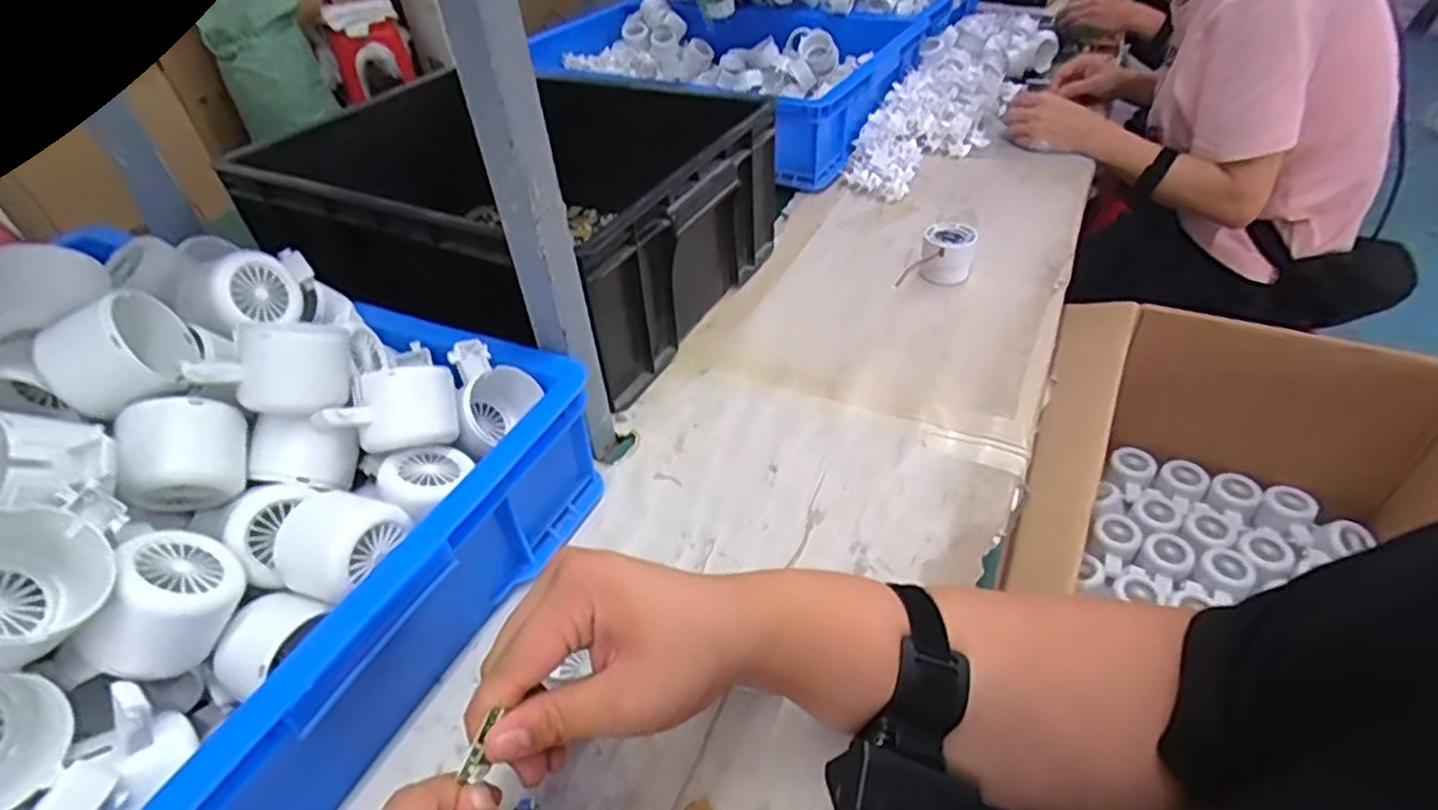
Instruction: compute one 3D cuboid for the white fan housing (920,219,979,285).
[{"bbox_3d":[0.247,-0.167,0.765,0.052,0.049,0.052,8,44,14],"label":"white fan housing"}]

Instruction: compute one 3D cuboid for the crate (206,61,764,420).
[{"bbox_3d":[-0.211,-0.206,0.746,0.446,0.160,0.376,15,46,21],"label":"crate"}]

